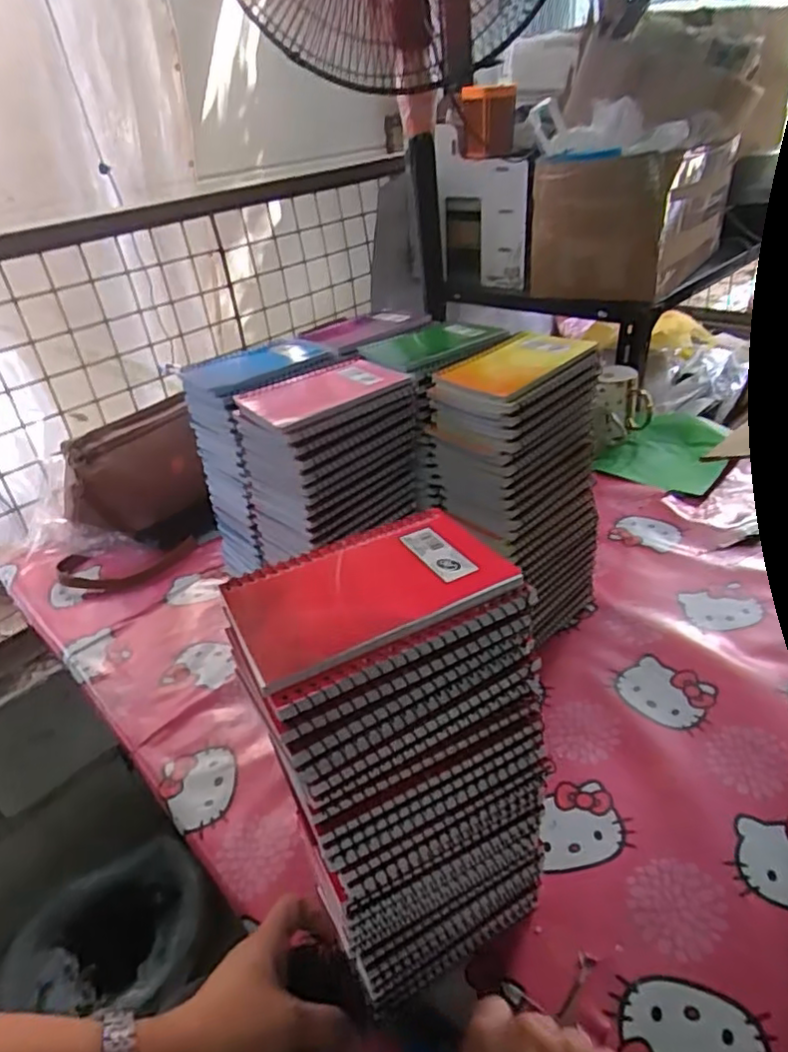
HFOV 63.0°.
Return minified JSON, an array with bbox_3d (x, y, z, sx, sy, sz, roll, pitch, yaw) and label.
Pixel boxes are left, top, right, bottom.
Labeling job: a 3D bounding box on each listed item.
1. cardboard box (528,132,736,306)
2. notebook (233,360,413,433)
[{"bbox_3d":[0.394,-0.522,1.096,0.239,0.204,0.283,21,41,37],"label":"cardboard box"},{"bbox_3d":[-0.061,-0.116,0.555,0.128,0.011,0.090,-29,41,-27],"label":"notebook"}]

